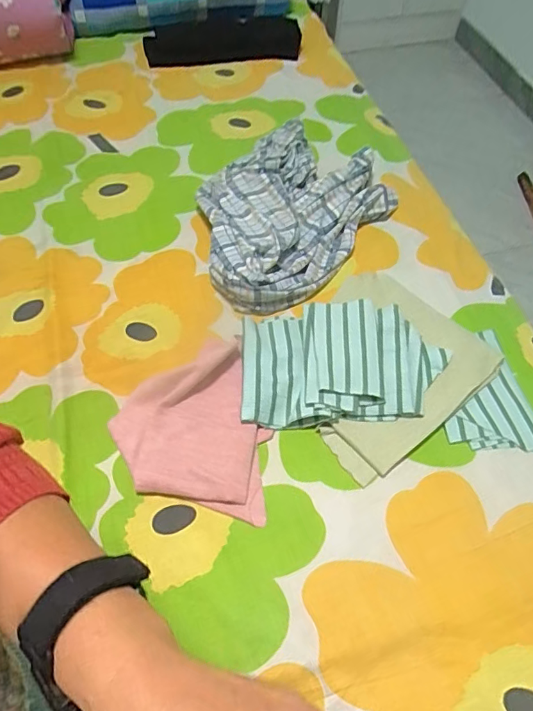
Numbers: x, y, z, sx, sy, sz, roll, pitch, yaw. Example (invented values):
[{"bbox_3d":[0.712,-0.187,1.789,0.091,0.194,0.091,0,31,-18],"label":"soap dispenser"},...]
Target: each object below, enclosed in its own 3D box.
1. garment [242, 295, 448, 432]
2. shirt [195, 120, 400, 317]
[{"bbox_3d":[0.107,0.006,0.703,0.289,0.040,0.193,-4,58,-3],"label":"garment"},{"bbox_3d":[0.027,-0.260,0.868,0.301,0.071,0.405,34,63,19],"label":"shirt"}]

